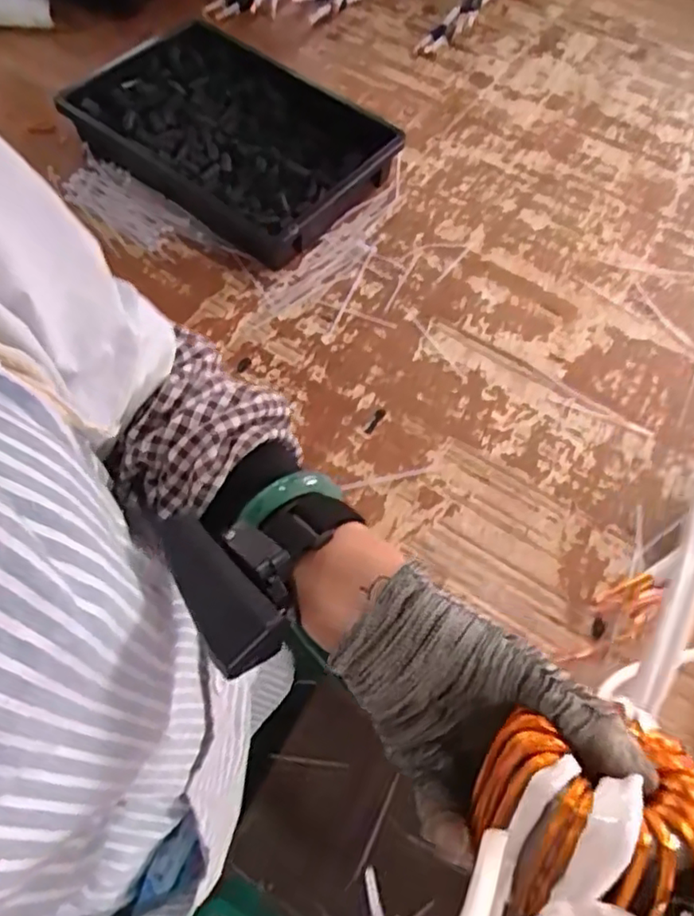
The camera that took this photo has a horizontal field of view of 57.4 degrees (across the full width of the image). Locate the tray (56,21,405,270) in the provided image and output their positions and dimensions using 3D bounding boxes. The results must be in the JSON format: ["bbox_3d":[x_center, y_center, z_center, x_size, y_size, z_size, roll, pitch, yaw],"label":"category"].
[{"bbox_3d":[-0.152,-0.418,0.797,0.405,0.051,0.253,41,69,17],"label":"tray"}]

